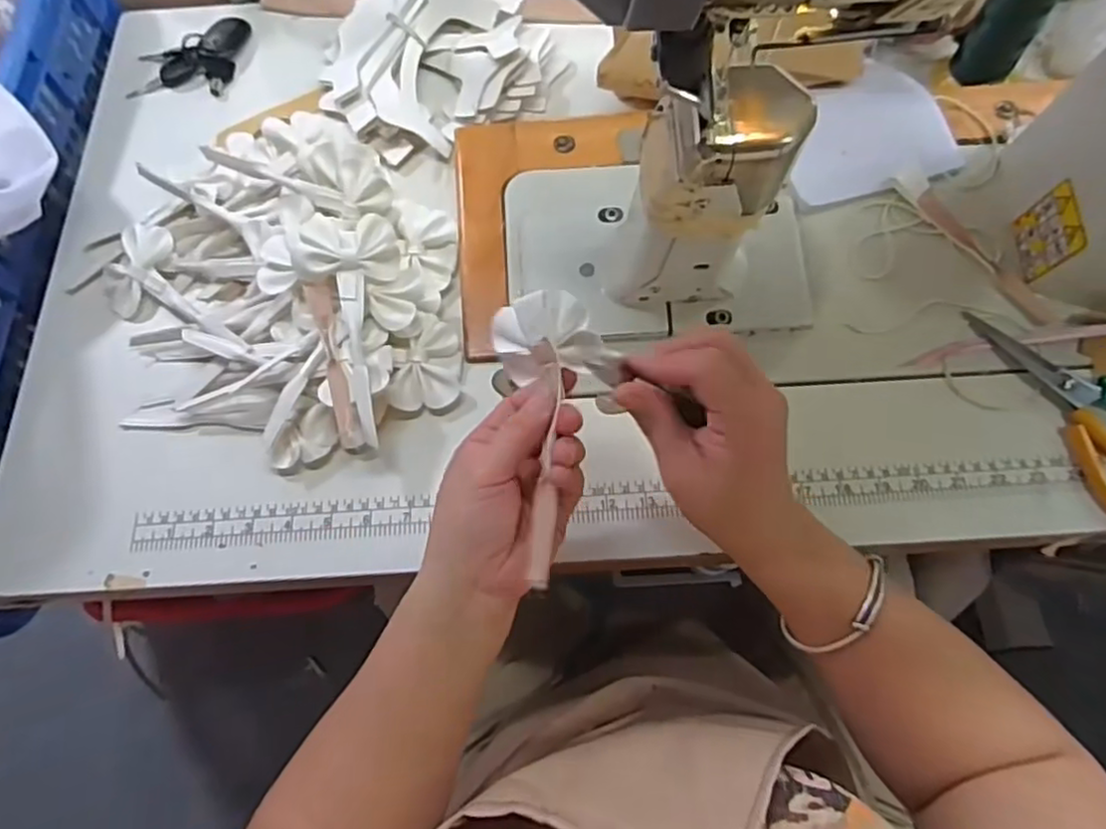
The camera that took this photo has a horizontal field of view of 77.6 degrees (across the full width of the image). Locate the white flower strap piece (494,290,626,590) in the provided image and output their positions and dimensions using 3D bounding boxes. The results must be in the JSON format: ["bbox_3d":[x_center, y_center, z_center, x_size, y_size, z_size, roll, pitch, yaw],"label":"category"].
[{"bbox_3d":[0.000,0.012,0.363,0.062,0.044,0.149,-1,85,0],"label":"white flower strap piece"}]

